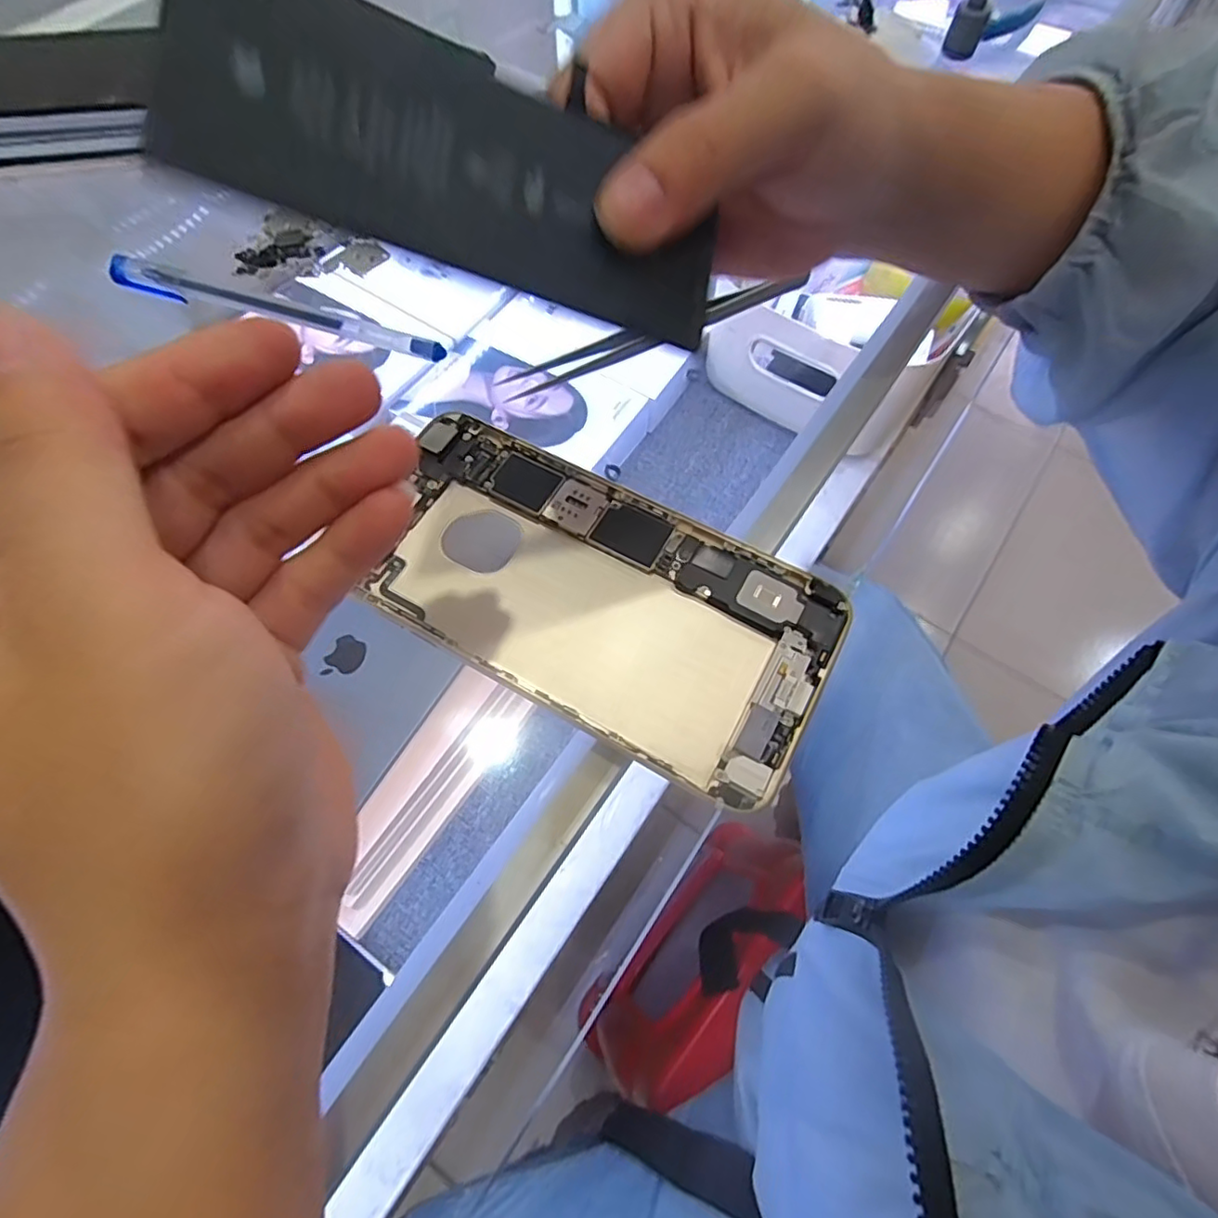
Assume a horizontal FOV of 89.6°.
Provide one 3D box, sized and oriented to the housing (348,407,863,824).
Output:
[{"bbox_3d":[-0.006,-0.005,0.194,0.149,0.007,0.076,27,68,13],"label":"housing"}]

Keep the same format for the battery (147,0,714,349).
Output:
[{"bbox_3d":[-0.028,-0.097,0.133,0.114,0.004,0.045,9,87,-24],"label":"battery"}]

